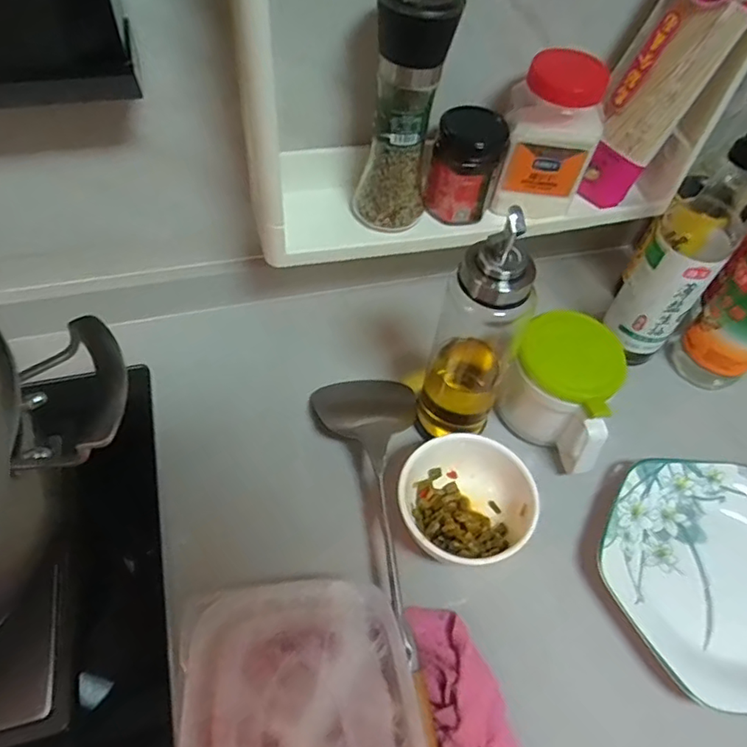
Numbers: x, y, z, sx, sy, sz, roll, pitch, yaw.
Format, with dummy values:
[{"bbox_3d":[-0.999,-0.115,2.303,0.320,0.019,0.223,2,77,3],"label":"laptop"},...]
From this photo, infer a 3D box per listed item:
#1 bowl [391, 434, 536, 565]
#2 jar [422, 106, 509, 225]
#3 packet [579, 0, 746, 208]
[{"bbox_3d":[0.074,0.110,0.481,0.107,0.059,0.110,3,54,-4],"label":"bowl"},{"bbox_3d":[0.080,-0.184,0.516,0.063,0.090,0.048,15,54,6],"label":"jar"},{"bbox_3d":[0.248,-0.259,0.490,0.031,0.246,0.074,-28,67,-35],"label":"packet"}]

